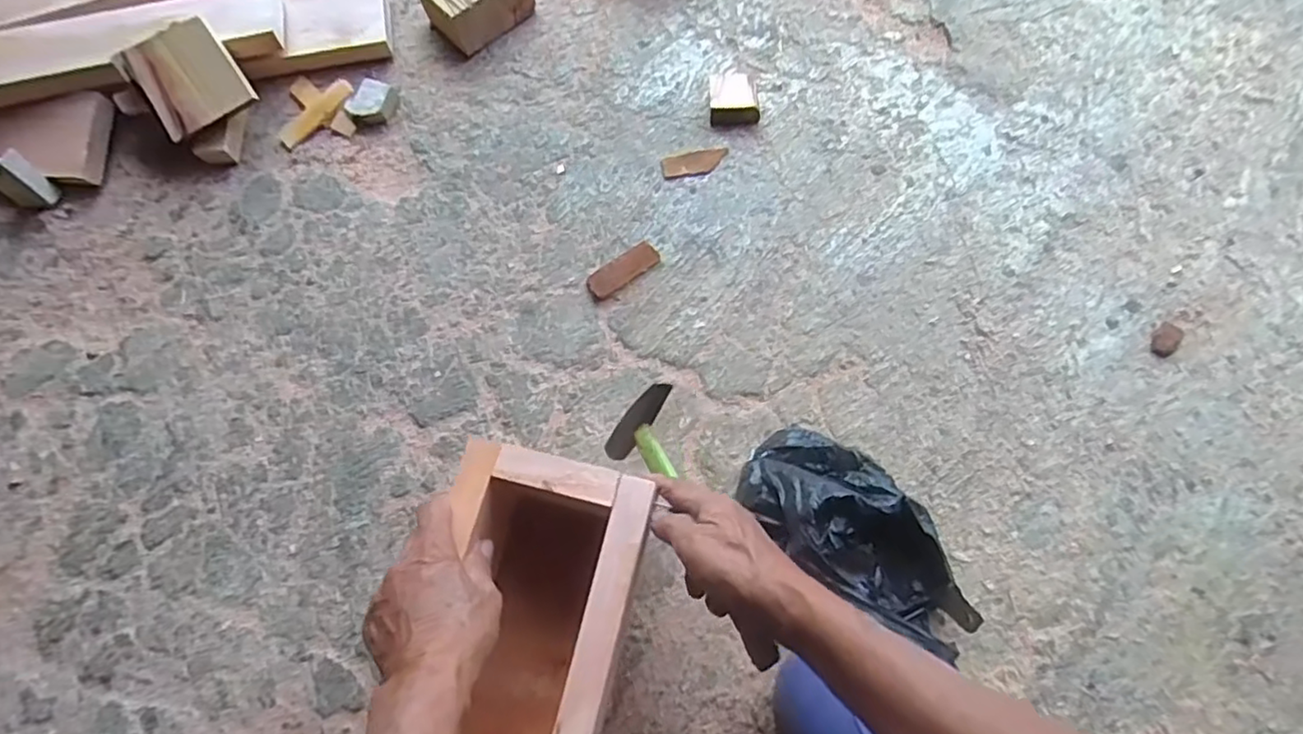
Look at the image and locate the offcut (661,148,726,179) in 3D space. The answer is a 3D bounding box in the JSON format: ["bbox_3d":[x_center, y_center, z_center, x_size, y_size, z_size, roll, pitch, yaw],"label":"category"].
[{"bbox_3d":[0.053,-0.251,0.809,0.081,0.004,0.032,-8,71,-1],"label":"offcut"}]

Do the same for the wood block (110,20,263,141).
[{"bbox_3d":[-0.558,-0.345,0.793,0.109,0.015,0.106,-31,109,-7],"label":"wood block"}]

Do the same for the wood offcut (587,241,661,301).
[{"bbox_3d":[-0.032,-0.111,0.760,0.089,0.011,0.031,-34,73,-9],"label":"wood offcut"}]

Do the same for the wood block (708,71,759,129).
[{"bbox_3d":[0.102,-0.335,0.823,0.058,0.033,0.060,-6,71,0],"label":"wood block"}]

